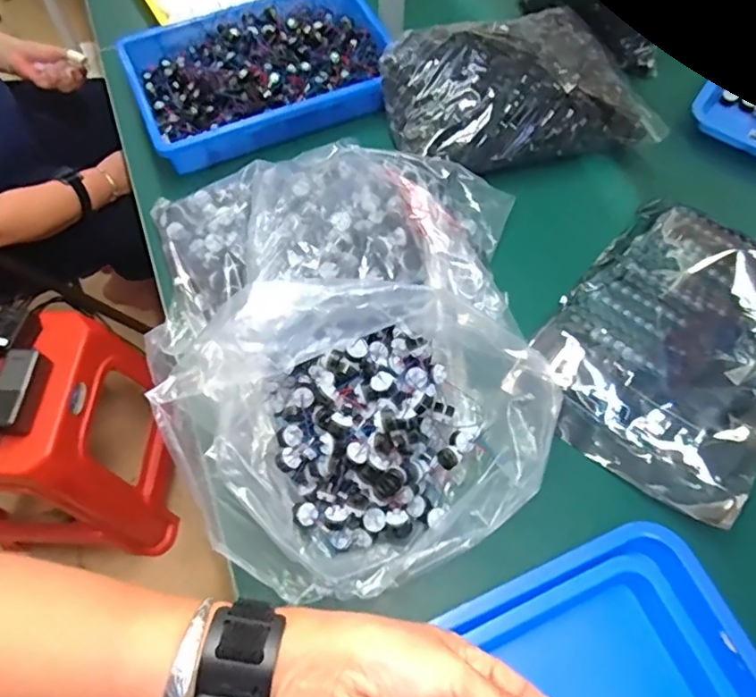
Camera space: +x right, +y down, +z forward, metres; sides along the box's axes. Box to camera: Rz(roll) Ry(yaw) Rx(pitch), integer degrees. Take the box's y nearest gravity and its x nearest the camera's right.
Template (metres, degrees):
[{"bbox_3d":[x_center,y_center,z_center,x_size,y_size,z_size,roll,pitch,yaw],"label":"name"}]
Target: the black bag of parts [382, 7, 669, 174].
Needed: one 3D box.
[{"bbox_3d":[0.184,-0.357,0.778,0.334,0.085,0.207,-13,64,-6],"label":"black bag of parts"}]

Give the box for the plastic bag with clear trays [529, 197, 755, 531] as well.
[{"bbox_3d":[0.336,-0.015,0.632,0.246,0.032,0.328,36,69,17],"label":"plastic bag with clear trays"}]

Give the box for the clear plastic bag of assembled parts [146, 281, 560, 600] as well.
[{"bbox_3d":[-0.001,0.068,0.531,0.350,0.146,0.258,-17,65,-8],"label":"clear plastic bag of assembled parts"}]

